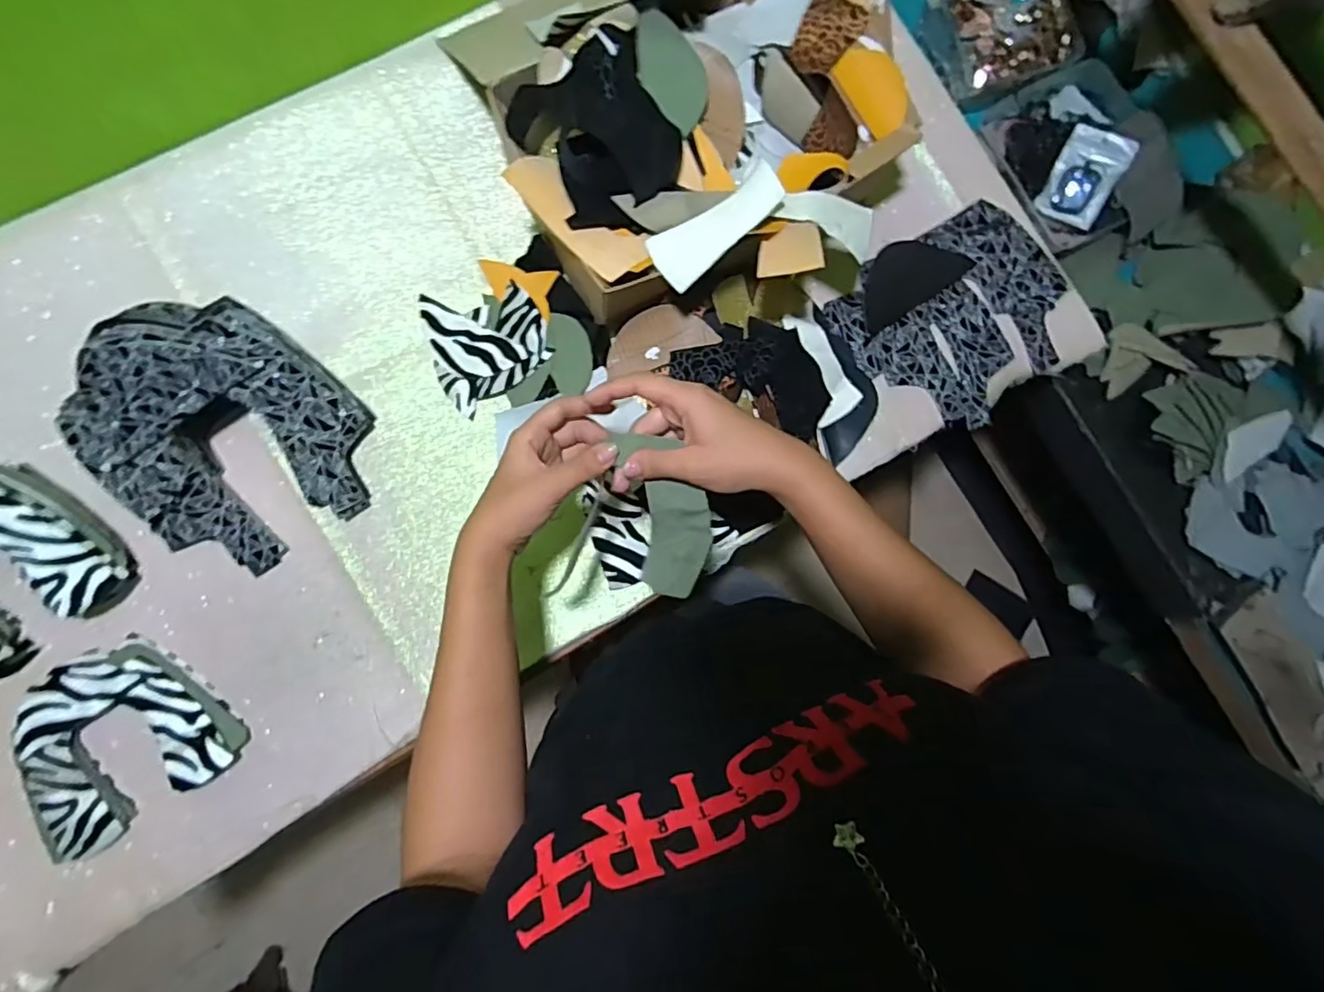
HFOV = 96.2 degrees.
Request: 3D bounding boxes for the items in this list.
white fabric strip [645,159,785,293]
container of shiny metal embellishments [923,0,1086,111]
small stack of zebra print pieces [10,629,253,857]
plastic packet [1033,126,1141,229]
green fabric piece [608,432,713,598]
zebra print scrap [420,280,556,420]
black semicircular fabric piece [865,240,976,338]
[{"bbox_3d":[0.046,-0.215,0.476,0.114,0.004,0.053,-33,70,7],"label":"white fabric strip"},{"bbox_3d":[0.424,-0.589,0.739,0.150,0.049,0.163,-24,86,-7],"label":"container of shiny metal embellishments"},{"bbox_3d":[-0.463,0.205,0.504,0.161,0.020,0.144,-32,87,-7],"label":"small stack of zebra print pieces"},{"bbox_3d":[0.499,-0.375,0.702,0.070,0.024,0.098,27,116,13],"label":"plastic packet"},{"bbox_3d":[0.004,0.010,0.411,0.051,0.028,0.116,-14,99,-6],"label":"green fabric piece"},{"bbox_3d":[-0.164,-0.145,0.566,0.109,0.015,0.107,-16,85,-6],"label":"zebra print scrap"},{"bbox_3d":[0.250,-0.226,0.612,0.123,0.010,0.068,-35,87,-7],"label":"black semicircular fabric piece"}]

